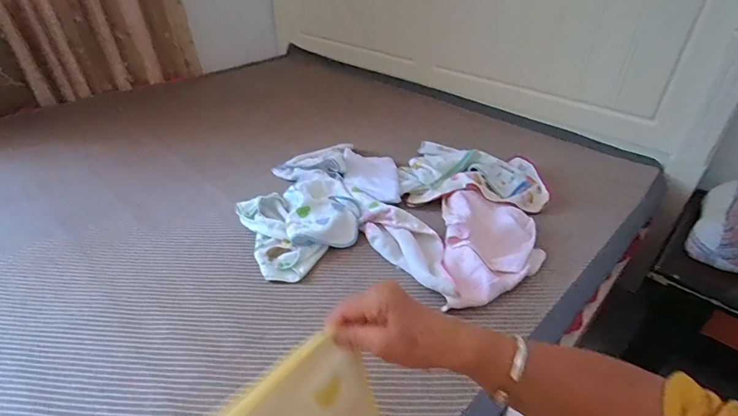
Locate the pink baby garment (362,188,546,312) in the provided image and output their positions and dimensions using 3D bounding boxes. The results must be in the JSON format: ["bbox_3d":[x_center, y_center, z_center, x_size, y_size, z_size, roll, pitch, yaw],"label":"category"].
[{"bbox_3d":[0.200,0.052,0.851,0.351,0.061,0.309,-24,42,-32],"label":"pink baby garment"}]

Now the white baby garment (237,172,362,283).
[{"bbox_3d":[-0.144,0.025,0.883,0.250,0.071,0.288,-16,39,-23],"label":"white baby garment"}]

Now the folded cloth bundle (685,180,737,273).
[{"bbox_3d":[0.842,0.032,0.922,0.122,0.099,0.261,29,43,34],"label":"folded cloth bundle"}]

